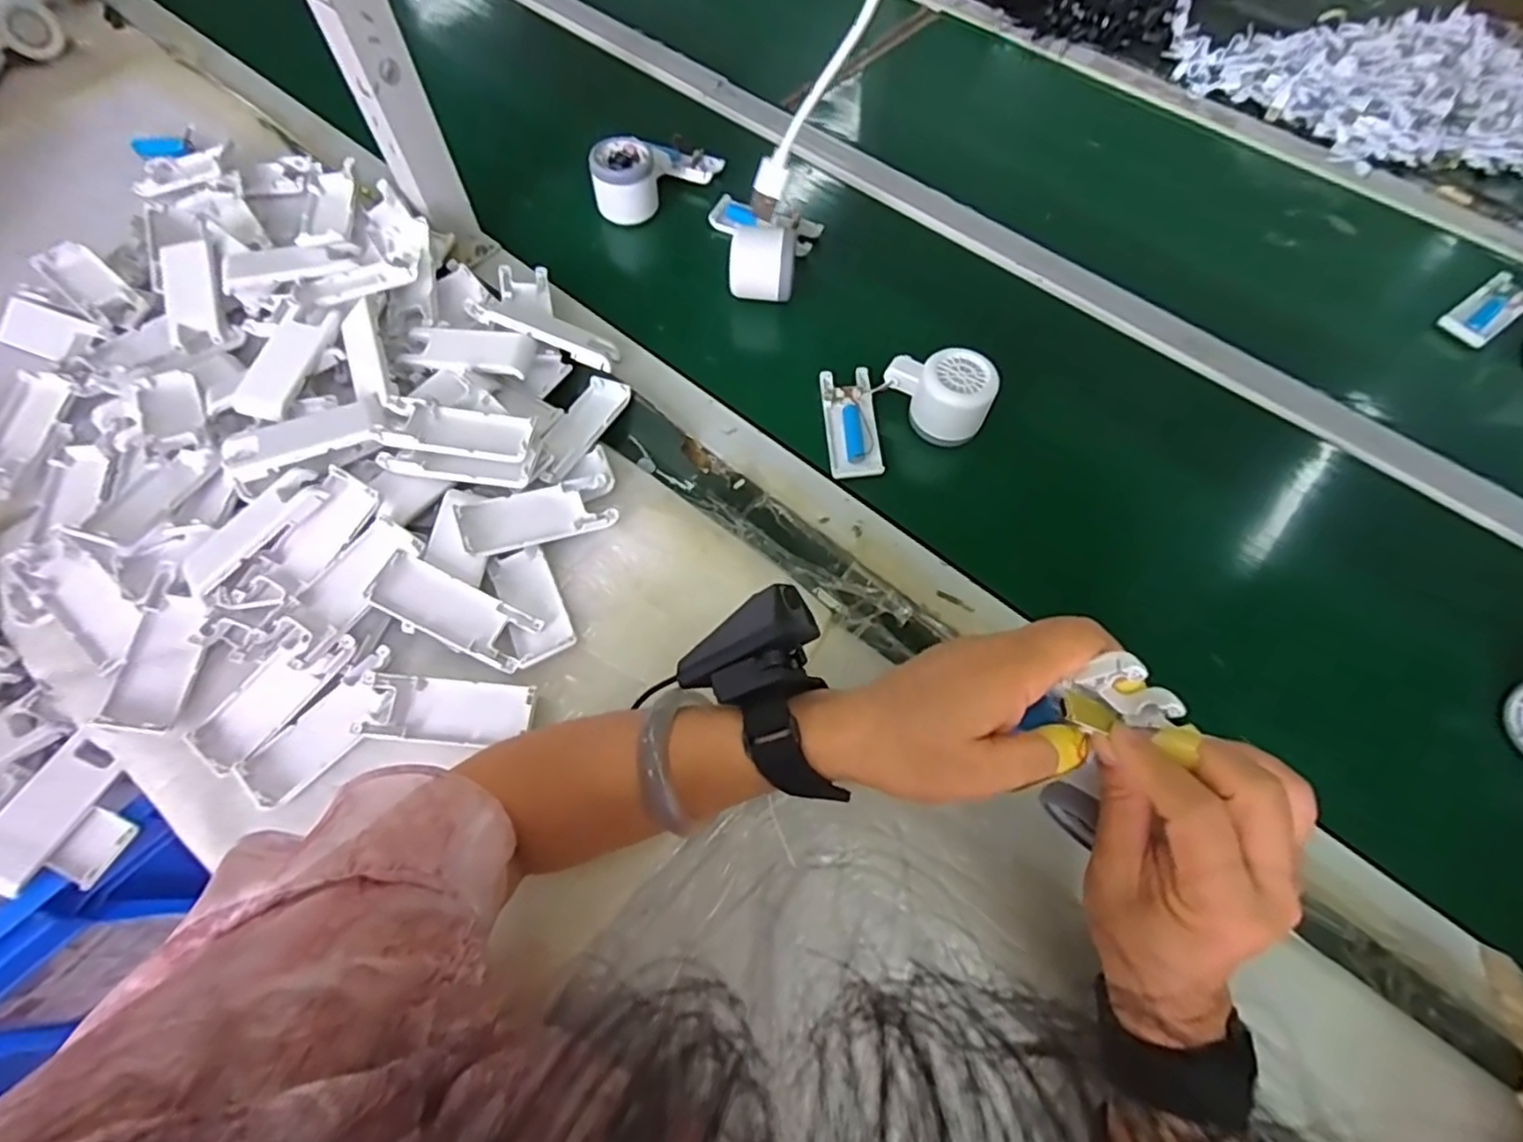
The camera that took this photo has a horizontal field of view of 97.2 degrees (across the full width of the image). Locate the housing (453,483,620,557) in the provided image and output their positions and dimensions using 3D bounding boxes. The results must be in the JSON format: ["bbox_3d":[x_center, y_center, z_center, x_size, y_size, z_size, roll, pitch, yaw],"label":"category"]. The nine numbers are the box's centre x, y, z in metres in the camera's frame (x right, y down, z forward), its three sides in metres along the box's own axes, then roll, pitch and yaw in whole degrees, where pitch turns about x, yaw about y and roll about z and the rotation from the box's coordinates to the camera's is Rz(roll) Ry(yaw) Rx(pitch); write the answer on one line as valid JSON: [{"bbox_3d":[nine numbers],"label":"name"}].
[{"bbox_3d":[-0.157,-0.038,0.472,0.101,0.014,0.044,-10,64,-21],"label":"housing"}]

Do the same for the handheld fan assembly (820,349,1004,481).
[{"bbox_3d":[0.114,-0.129,0.521,0.122,0.051,0.093,-3,63,-2],"label":"handheld fan assembly"}]

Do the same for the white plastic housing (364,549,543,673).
[{"bbox_3d":[-0.199,0.028,0.437,0.101,0.017,0.041,28,66,-5],"label":"white plastic housing"}]

